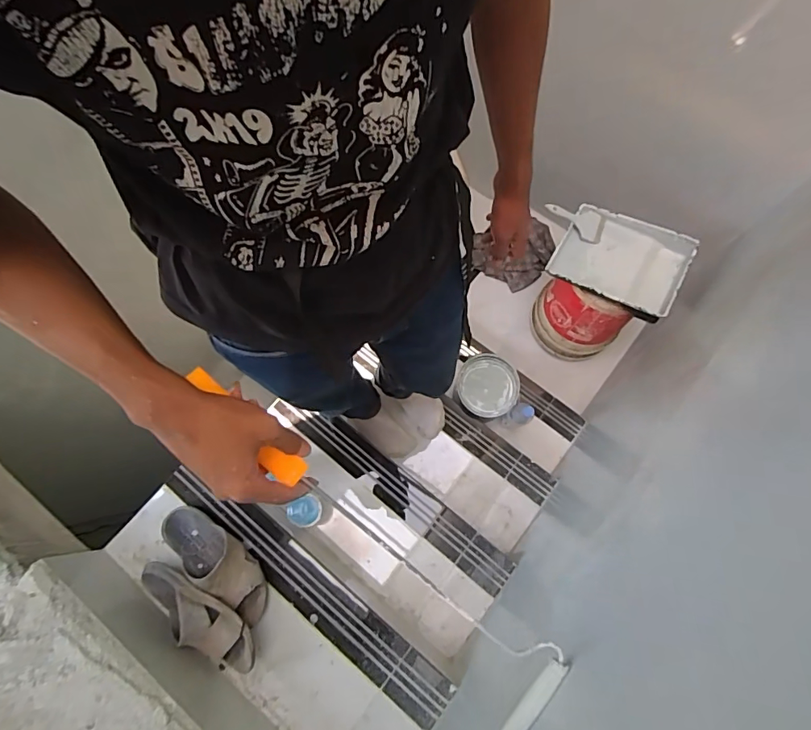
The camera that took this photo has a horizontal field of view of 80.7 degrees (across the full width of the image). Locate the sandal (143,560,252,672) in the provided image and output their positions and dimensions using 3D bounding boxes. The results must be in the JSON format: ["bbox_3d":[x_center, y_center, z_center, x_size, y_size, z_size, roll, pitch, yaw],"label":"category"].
[{"bbox_3d":[-0.397,0.476,0.899,0.282,0.082,0.101,32,76,9],"label":"sandal"}]

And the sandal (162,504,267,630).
[{"bbox_3d":[-0.377,0.389,0.962,0.274,0.077,0.101,32,76,9],"label":"sandal"}]

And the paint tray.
[{"bbox_3d":[0.654,-0.321,1.455,0.360,0.055,0.304,28,75,8],"label":"paint tray"}]

